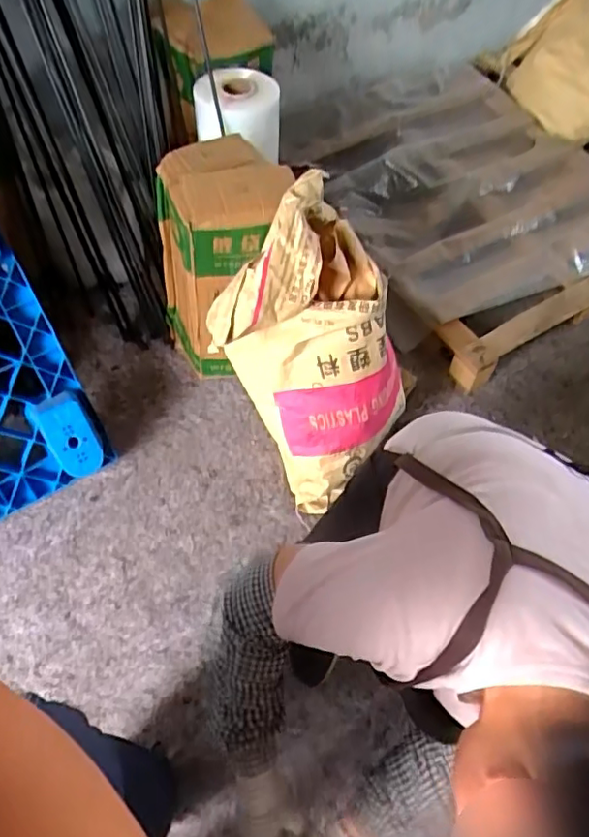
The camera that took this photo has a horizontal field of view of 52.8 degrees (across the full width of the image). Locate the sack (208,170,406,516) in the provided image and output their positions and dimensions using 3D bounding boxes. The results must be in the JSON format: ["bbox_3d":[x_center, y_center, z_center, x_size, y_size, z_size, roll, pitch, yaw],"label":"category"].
[{"bbox_3d":[0.046,-0.125,1.246,0.343,0.656,0.157,-21,35,6],"label":"sack"}]

